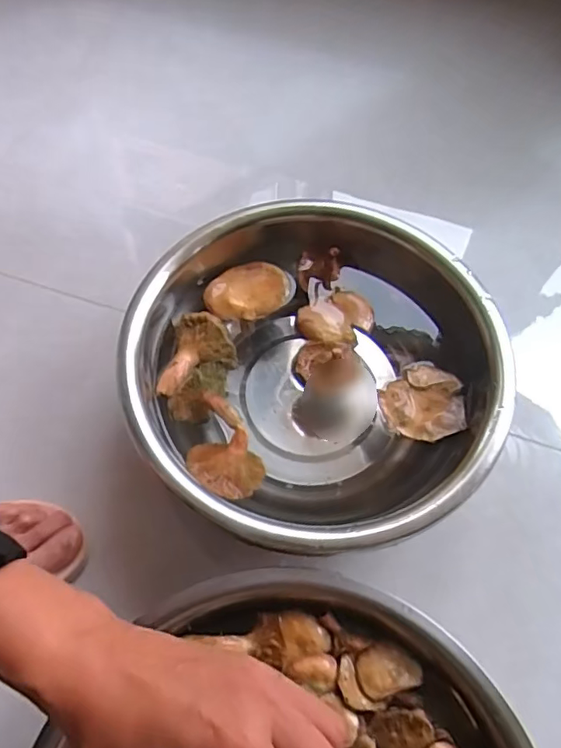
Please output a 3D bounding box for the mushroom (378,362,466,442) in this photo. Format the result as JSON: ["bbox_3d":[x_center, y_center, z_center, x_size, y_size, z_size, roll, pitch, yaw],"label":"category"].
[{"bbox_3d":[0.125,0.025,0.496,0.071,0.015,0.069,4,62,-1],"label":"mushroom"}]

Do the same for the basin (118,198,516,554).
[{"bbox_3d":[0.027,0.008,0.521,0.317,0.136,0.305,1,62,-3],"label":"basin"}]

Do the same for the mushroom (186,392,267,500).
[{"bbox_3d":[-0.053,0.064,0.474,0.058,0.021,0.091,-35,69,-19],"label":"mushroom"}]

